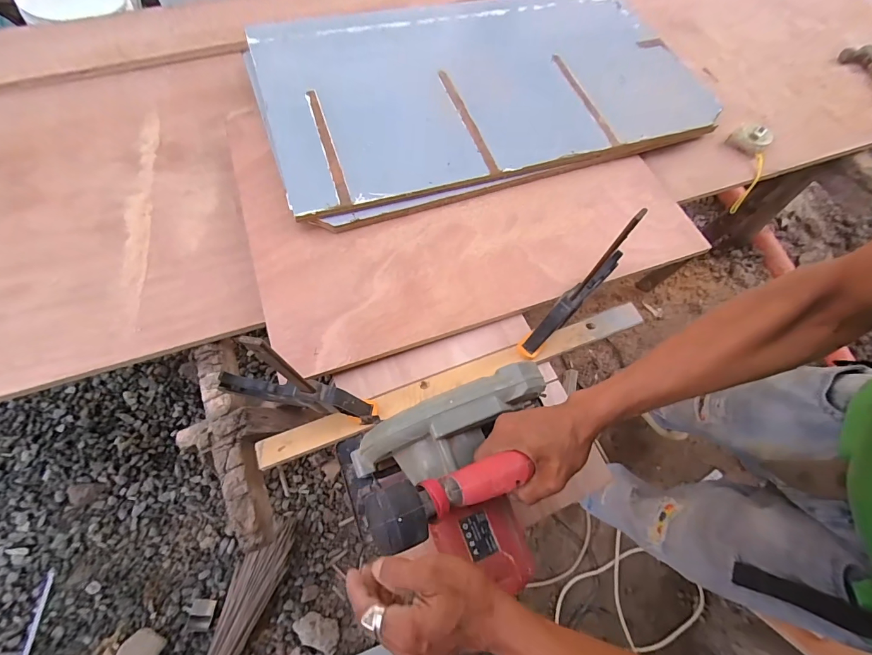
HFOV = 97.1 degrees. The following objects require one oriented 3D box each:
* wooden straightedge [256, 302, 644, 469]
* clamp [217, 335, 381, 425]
[{"bbox_3d":[0.042,0.071,0.564,0.589,0.013,0.040,-19,73,-10],"label":"wooden straightedge"},{"bbox_3d":[-0.168,0.085,0.497,0.191,0.112,0.040,15,68,2],"label":"clamp"}]

